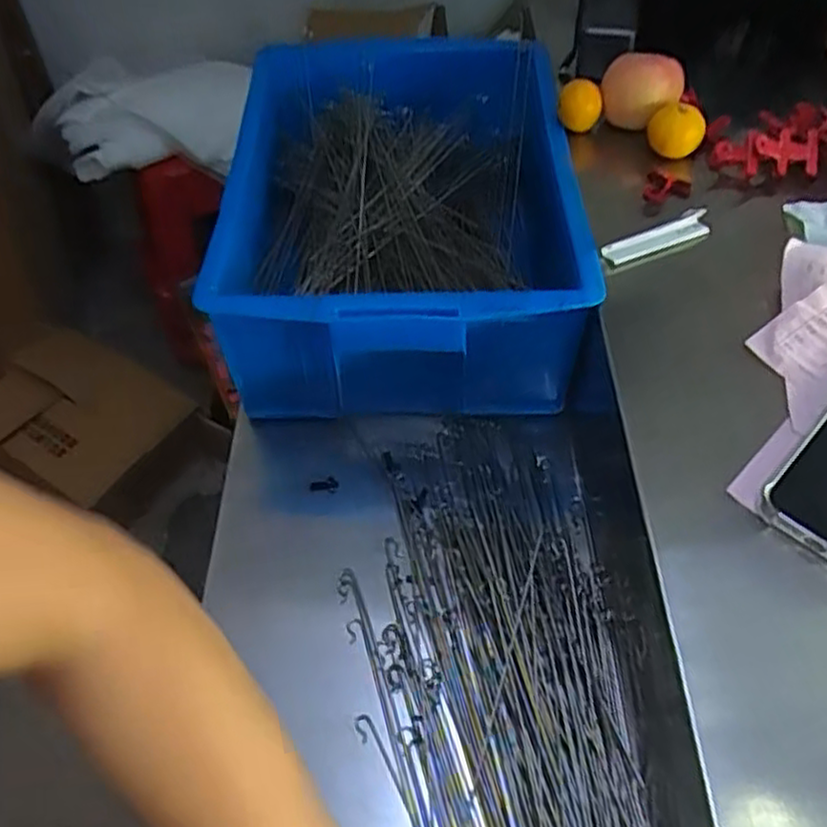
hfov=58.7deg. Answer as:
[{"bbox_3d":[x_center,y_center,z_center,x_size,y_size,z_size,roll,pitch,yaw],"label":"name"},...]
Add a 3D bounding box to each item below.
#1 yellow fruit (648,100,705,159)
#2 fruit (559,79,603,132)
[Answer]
[{"bbox_3d":[0.233,-0.250,0.655,0.048,0.039,0.043,20,55,17],"label":"yellow fruit"},{"bbox_3d":[0.155,-0.286,0.687,0.038,0.036,0.039,9,52,9],"label":"fruit"}]

